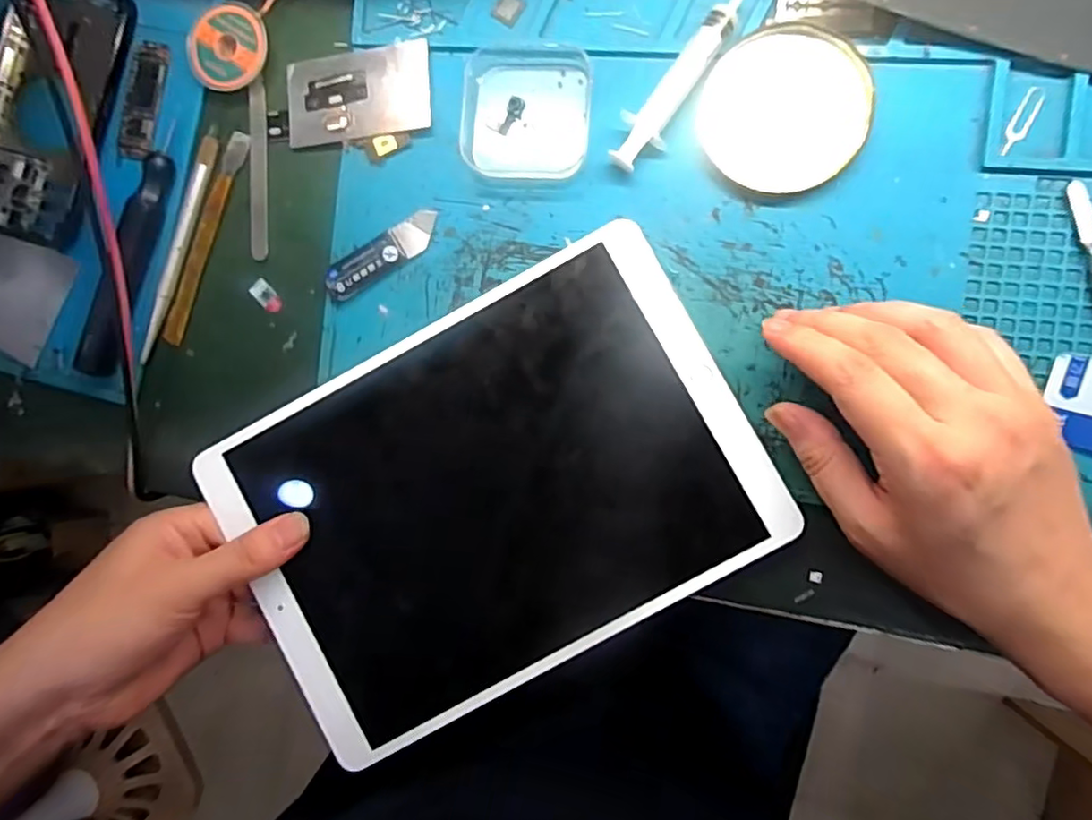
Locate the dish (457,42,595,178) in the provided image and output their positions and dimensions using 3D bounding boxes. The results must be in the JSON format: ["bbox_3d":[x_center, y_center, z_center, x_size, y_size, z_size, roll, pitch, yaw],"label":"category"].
[{"bbox_3d":[-0.010,-0.148,0.299,0.062,0.014,0.059,6,92,9],"label":"dish"}]

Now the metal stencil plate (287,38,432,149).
[{"bbox_3d":[-0.099,-0.165,0.318,0.079,0.005,0.045,-2,93,10],"label":"metal stencil plate"}]

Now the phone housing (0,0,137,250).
[{"bbox_3d":[-0.283,-0.170,0.340,0.073,0.011,0.148,18,93,8],"label":"phone housing"}]

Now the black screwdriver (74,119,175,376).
[{"bbox_3d":[-0.228,-0.085,0.329,0.024,0.015,0.136,17,93,8],"label":"black screwdriver"}]

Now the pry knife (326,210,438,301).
[{"bbox_3d":[-0.086,-0.081,0.316,0.067,0.006,0.019,-31,86,8],"label":"pry knife"}]

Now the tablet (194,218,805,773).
[{"bbox_3d":[-0.025,0.039,0.292,0.245,0.005,0.175,-29,86,1],"label":"tablet"}]

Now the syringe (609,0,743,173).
[{"bbox_3d":[0.061,-0.156,0.286,0.023,0.015,0.089,32,95,7],"label":"syringe"}]

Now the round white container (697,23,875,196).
[{"bbox_3d":[0.112,-0.141,0.282,0.073,0.011,0.073,0,91,9],"label":"round white container"}]

